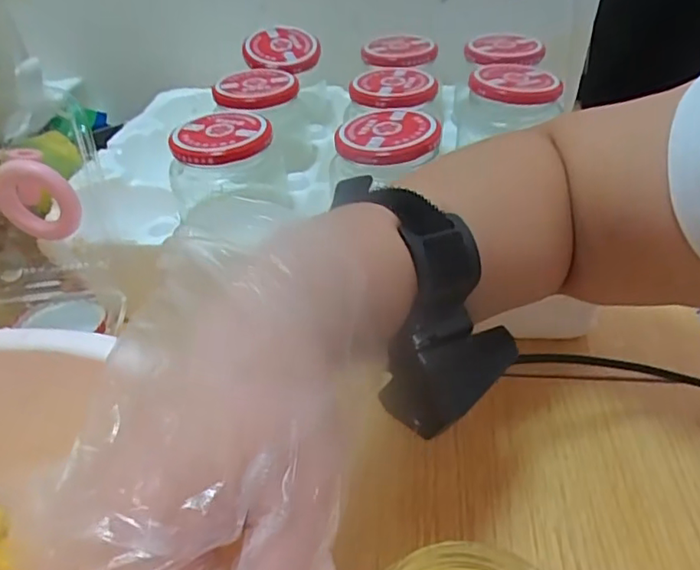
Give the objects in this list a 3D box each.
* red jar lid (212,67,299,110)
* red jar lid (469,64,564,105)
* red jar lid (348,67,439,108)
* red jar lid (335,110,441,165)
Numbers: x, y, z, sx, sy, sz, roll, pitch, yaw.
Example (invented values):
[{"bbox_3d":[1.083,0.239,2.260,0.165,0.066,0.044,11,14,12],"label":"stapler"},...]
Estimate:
[{"bbox_3d":[-0.077,-0.164,0.478,0.063,0.011,0.065,-1,38,1],"label":"red jar lid"},{"bbox_3d":[0.128,-0.156,0.445,0.065,0.010,0.061,-1,38,1],"label":"red jar lid"},{"bbox_3d":[0.035,-0.160,0.462,0.066,0.012,0.067,-1,38,1],"label":"red jar lid"},{"bbox_3d":[0.025,-0.101,0.386,0.064,0.013,0.062,-1,38,1],"label":"red jar lid"}]

